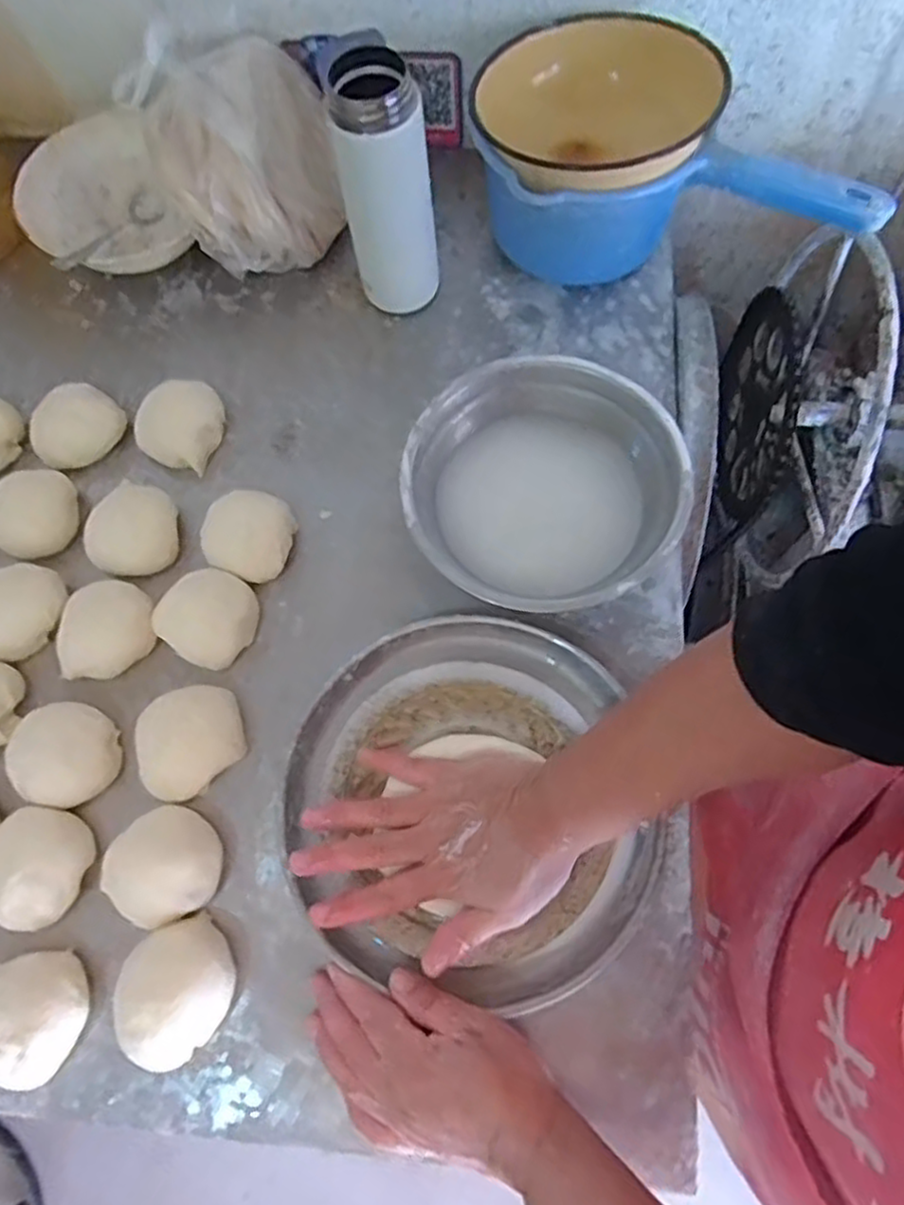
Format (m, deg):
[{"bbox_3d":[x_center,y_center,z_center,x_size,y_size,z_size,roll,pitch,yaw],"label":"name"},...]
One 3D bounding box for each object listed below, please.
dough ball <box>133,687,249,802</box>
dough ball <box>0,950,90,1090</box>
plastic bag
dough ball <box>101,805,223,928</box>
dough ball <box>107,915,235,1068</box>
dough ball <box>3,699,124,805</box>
[{"bbox_3d":[-0.173,0.091,0.475,0.066,0.029,0.063,-1,70,2],"label":"dough ball"},{"bbox_3d":[-0.248,0.242,0.417,0.061,0.034,0.065,-1,70,2],"label":"dough ball"},{"bbox_3d":[-0.165,-0.366,0.575,0.143,0.130,0.141,-15,70,-4],"label":"plastic bag"},{"bbox_3d":[-0.182,0.165,0.452,0.065,0.047,0.065,-1,70,2],"label":"dough ball"},{"bbox_3d":[-0.164,0.229,0.426,0.065,0.046,0.072,42,77,16],"label":"dough ball"},{"bbox_3d":[-0.258,0.101,0.480,0.066,0.034,0.065,-1,70,2],"label":"dough ball"}]

